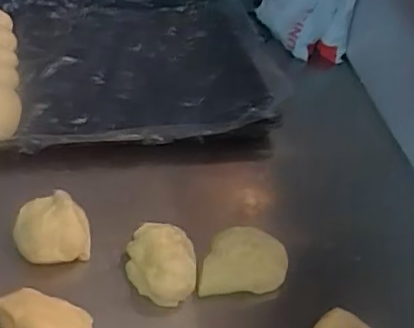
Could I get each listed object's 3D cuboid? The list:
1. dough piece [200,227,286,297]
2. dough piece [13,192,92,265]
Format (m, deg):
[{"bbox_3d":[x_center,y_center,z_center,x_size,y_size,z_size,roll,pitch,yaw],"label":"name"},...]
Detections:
[{"bbox_3d":[0.044,0.116,0.760,0.103,0.046,0.091,6,42,-6],"label":"dough piece"},{"bbox_3d":[-0.197,0.079,0.769,0.089,0.041,0.087,-5,44,-18],"label":"dough piece"}]

